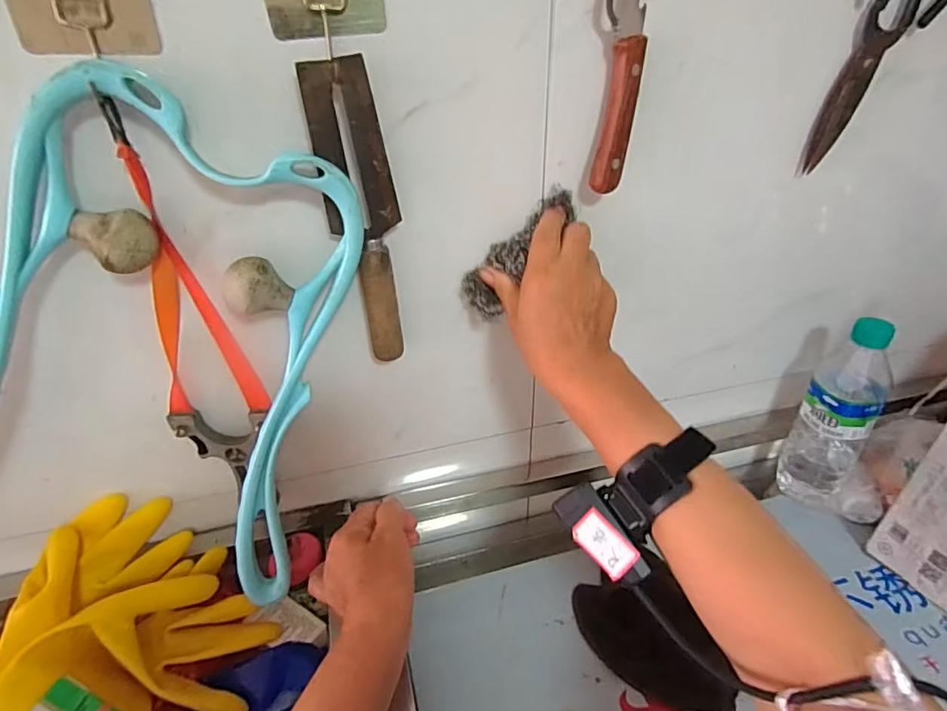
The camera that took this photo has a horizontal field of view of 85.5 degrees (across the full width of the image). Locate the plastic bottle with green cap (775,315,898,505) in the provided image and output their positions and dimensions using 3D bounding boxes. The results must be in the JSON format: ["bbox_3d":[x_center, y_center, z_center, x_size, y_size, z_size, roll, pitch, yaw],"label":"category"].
[{"bbox_3d":[0.389,0.064,0.545,0.074,0.226,0.063,-28,41,-36],"label":"plastic bottle with green cap"}]

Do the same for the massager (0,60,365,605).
[{"bbox_3d":[-0.225,0.014,0.337,0.317,0.340,0.101,-8,32,-9],"label":"massager"}]

